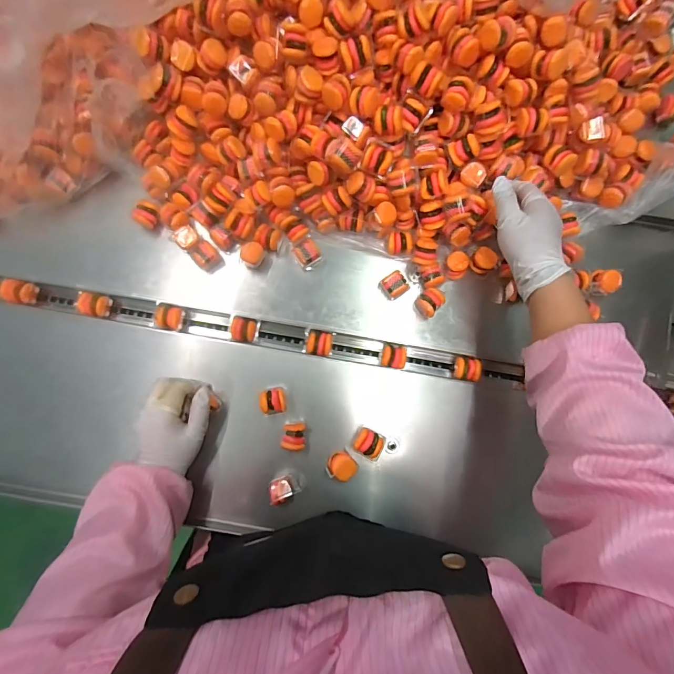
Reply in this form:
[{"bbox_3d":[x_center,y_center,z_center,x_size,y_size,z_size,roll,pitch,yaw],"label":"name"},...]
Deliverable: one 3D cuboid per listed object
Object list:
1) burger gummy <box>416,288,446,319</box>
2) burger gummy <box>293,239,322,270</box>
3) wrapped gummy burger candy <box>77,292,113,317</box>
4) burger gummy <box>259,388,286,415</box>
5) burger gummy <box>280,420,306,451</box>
[{"bbox_3d":[0.122,-0.046,0.509,0.030,0.033,0.032,43,84,5],"label":"burger gummy"},{"bbox_3d":[-0.037,-0.110,0.509,0.036,0.029,0.031,-40,85,-6],"label":"burger gummy"},{"bbox_3d":[-0.325,-0.042,0.514,0.033,0.030,0.029,11,82,0],"label":"wrapped gummy burger candy"},{"bbox_3d":[-0.080,0.081,0.487,0.033,0.031,0.031,-11,82,-3],"label":"burger gummy"},{"bbox_3d":[-0.053,0.124,0.480,0.028,0.031,0.034,10,82,0],"label":"burger gummy"}]

